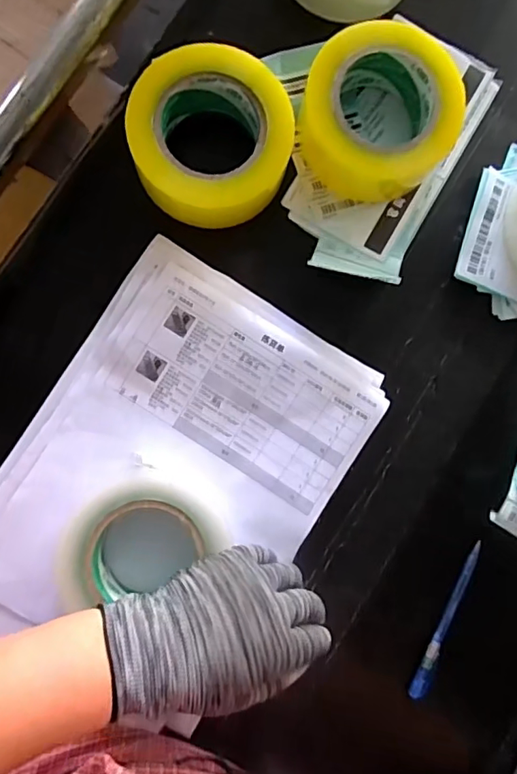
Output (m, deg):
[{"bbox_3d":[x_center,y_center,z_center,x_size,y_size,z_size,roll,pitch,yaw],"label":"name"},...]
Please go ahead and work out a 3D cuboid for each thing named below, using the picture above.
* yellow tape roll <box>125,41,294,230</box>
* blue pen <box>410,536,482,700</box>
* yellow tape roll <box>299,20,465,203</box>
[{"bbox_3d":[-0.037,-0.188,0.404,0.118,0.053,0.113,0,89,-8],"label":"yellow tape roll"},{"bbox_3d":[0.154,0.191,0.432,0.013,0.016,0.132,25,85,-6],"label":"blue pen"},{"bbox_3d":[0.097,-0.217,0.420,0.114,0.051,0.114,0,89,-8],"label":"yellow tape roll"}]

